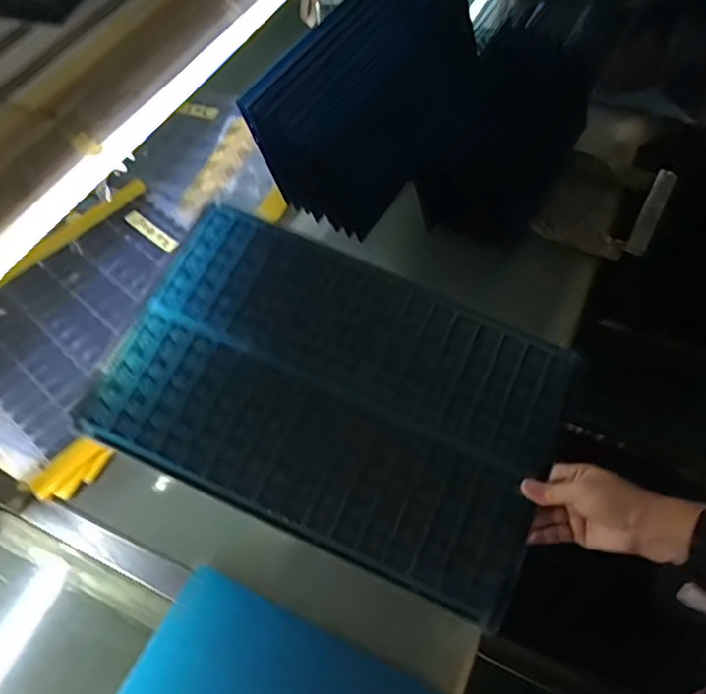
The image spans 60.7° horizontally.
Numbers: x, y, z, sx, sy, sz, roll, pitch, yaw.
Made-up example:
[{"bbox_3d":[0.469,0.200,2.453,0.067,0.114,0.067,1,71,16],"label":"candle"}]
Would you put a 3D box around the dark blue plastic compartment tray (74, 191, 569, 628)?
[{"bbox_3d":[-0.012,0.041,0.605,0.426,0.019,0.282,25,72,5],"label":"dark blue plastic compartment tray"}]

